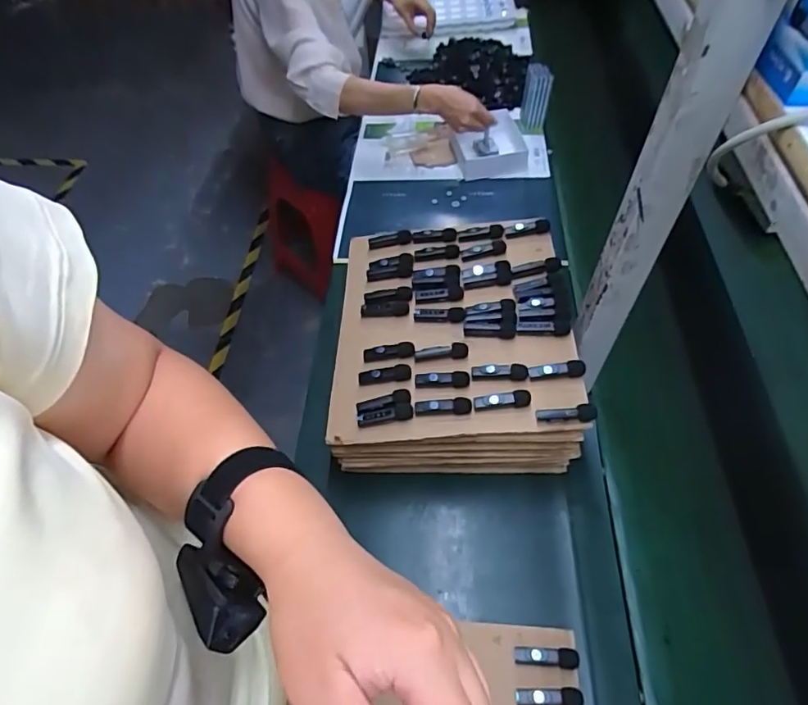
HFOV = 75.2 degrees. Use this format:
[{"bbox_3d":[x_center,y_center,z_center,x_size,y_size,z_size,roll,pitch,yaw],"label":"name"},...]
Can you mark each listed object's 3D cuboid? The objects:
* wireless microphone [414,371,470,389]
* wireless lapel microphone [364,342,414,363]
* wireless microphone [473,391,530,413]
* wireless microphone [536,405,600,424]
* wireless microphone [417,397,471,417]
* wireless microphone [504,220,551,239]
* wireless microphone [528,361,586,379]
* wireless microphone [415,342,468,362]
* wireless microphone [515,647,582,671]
[{"bbox_3d":[0.046,0.033,0.629,0.063,0.016,0.015,0,54,1],"label":"wireless microphone"},{"bbox_3d":[-0.019,0.000,0.665,0.064,0.019,0.020,-2,54,-1],"label":"wireless lapel microphone"},{"bbox_3d":[0.112,0.056,0.597,0.063,0.018,0.015,-2,54,-1],"label":"wireless microphone"},{"bbox_3d":[0.181,0.069,0.580,0.065,0.014,0.016,-3,54,-1],"label":"wireless microphone"},{"bbox_3d":[0.045,0.062,0.608,0.063,0.015,0.017,0,54,1],"label":"wireless microphone"},{"bbox_3d":[0.178,-0.181,0.761,0.064,0.018,0.021,-8,55,-5],"label":"wireless microphone"},{"bbox_3d":[0.179,0.021,0.616,0.064,0.015,0.015,-2,54,-1],"label":"wireless microphone"},{"bbox_3d":[0.047,0.000,0.654,0.065,0.014,0.017,-3,54,-1],"label":"wireless microphone"},{"bbox_3d":[0.151,0.324,0.556,0.065,0.014,0.019,1,54,2],"label":"wireless microphone"}]

